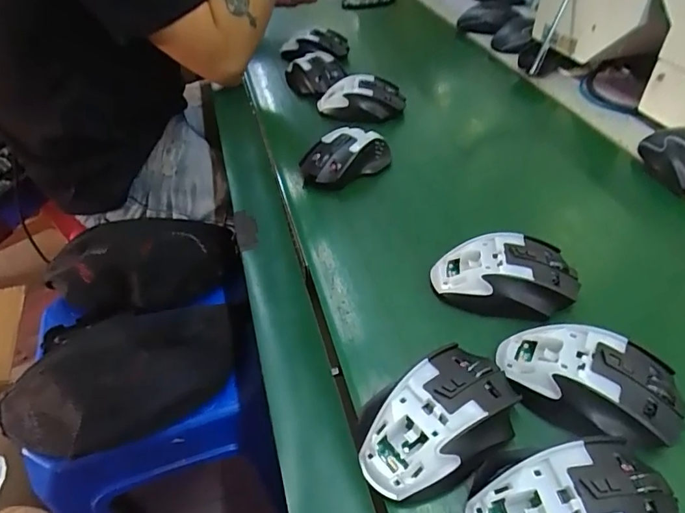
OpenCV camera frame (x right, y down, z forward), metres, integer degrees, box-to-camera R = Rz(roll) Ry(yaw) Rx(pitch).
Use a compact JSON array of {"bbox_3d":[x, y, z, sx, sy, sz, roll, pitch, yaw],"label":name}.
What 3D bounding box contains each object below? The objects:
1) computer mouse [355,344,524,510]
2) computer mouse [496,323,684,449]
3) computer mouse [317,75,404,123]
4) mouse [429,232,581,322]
[{"bbox_3d":[0.064,0.101,0.304,0.115,0.033,0.067,-25,48,-22],"label":"computer mouse"},{"bbox_3d":[0.168,0.083,0.321,0.111,0.035,0.063,12,45,14],"label":"computer mouse"},{"bbox_3d":[0.025,-0.217,0.646,0.108,0.040,0.066,-14,45,-12],"label":"computer mouse"},{"bbox_3d":[0.135,0.017,0.392,0.108,0.038,0.065,-7,43,-5],"label":"mouse"}]

